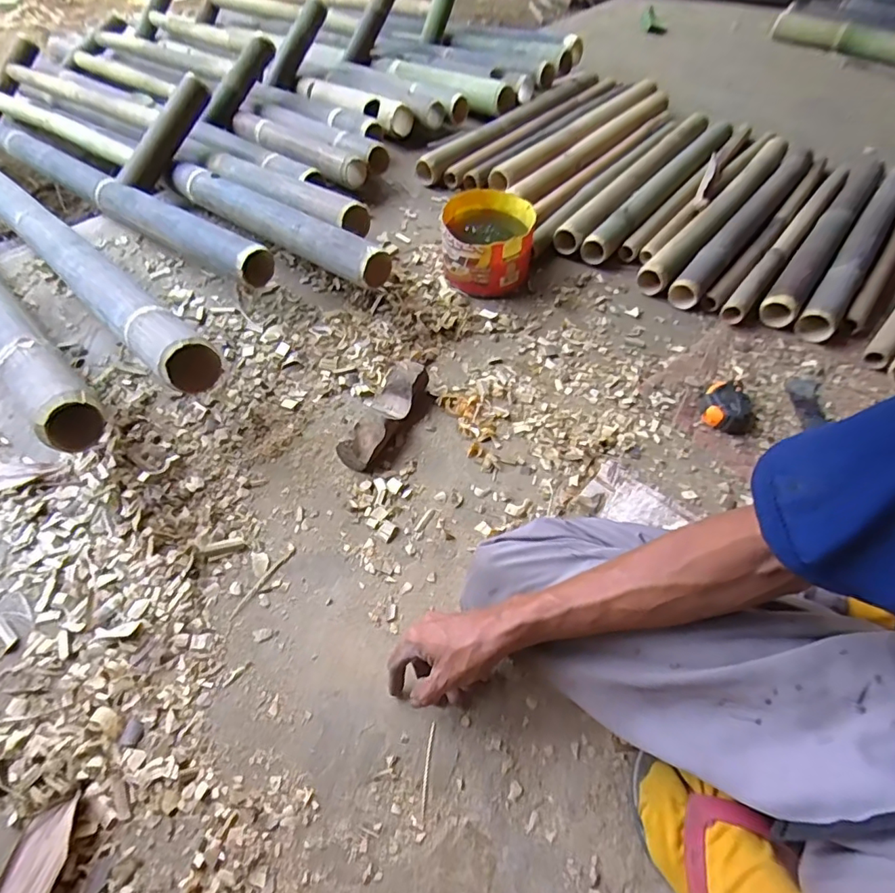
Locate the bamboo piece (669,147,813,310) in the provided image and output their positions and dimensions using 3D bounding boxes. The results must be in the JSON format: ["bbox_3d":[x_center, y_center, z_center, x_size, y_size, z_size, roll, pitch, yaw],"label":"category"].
[{"bbox_3d":[0.553,-0.413,0.955,0.056,0.060,0.576,35,61,19],"label":"bamboo piece"}]

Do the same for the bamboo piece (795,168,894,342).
[{"bbox_3d":[0.727,-0.362,0.910,0.054,0.055,0.590,35,60,18],"label":"bamboo piece"}]

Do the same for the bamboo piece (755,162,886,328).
[{"bbox_3d":[0.684,-0.392,0.932,0.055,0.054,0.601,35,60,18],"label":"bamboo piece"}]

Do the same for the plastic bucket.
[{"bbox_3d":[0.063,-0.334,0.862,0.147,0.093,0.155,9,56,2],"label":"plastic bucket"}]

